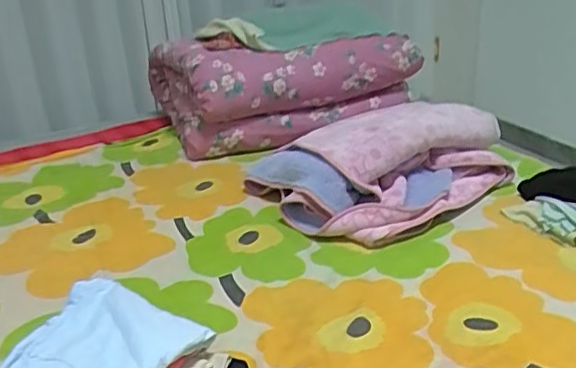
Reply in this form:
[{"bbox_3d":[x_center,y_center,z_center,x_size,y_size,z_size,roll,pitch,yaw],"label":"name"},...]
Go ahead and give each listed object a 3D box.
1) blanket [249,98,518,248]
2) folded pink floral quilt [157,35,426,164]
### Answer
[{"bbox_3d":[0.213,-0.063,1.299,0.516,0.150,0.363,-23,32,-31],"label":"blanket"},{"bbox_3d":[-0.007,-0.280,1.543,0.574,0.273,0.353,-18,29,-27],"label":"folded pink floral quilt"}]

